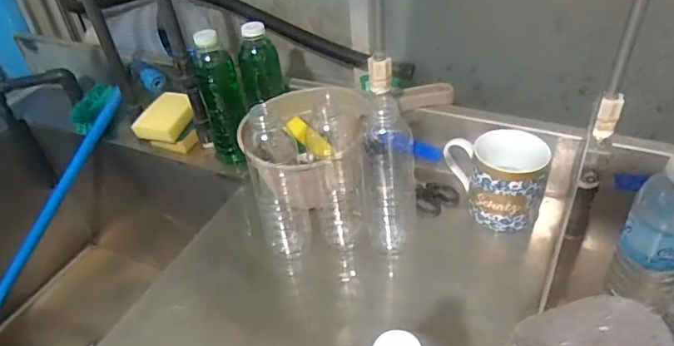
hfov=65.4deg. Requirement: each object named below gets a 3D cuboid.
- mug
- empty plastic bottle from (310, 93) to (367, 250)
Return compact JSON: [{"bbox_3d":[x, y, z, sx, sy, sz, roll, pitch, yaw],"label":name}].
[{"bbox_3d":[0.200,0.003,0.675,0.130,0.090,0.091,16,44,23],"label":"mug"},{"bbox_3d":[0.002,0.009,0.645,0.061,0.190,0.065,-5,39,0],"label":"empty plastic bottle"}]

